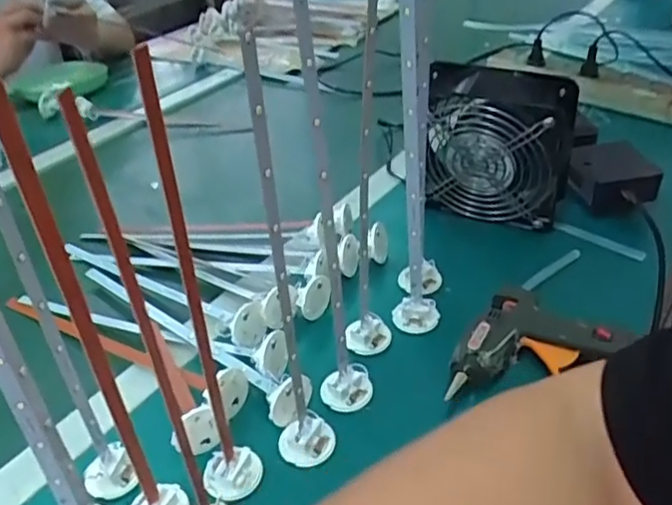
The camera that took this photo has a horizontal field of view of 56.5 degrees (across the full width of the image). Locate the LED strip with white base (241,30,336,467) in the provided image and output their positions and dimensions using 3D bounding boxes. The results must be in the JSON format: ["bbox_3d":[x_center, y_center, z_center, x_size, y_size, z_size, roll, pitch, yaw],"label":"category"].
[{"bbox_3d":[-0.030,0.010,0.356,0.034,0.270,0.043,-7,35,-4],"label":"LED strip with white base"}]

